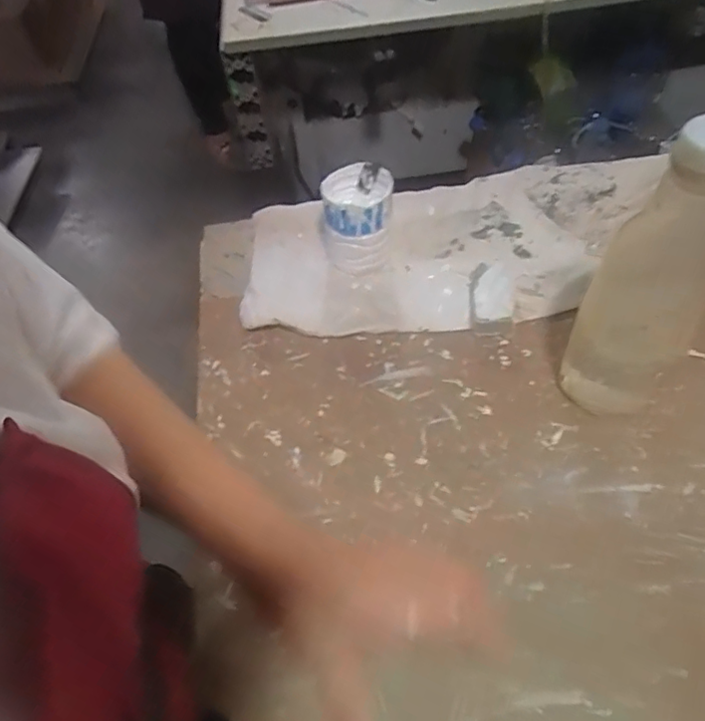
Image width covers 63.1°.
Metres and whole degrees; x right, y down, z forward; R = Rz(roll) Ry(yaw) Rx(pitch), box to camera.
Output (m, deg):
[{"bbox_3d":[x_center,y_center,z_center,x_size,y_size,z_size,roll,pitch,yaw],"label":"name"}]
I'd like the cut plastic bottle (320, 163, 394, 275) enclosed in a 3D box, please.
[{"bbox_3d":[0.006,-0.136,0.553,0.065,0.078,0.067,-3,53,4],"label":"cut plastic bottle"}]

